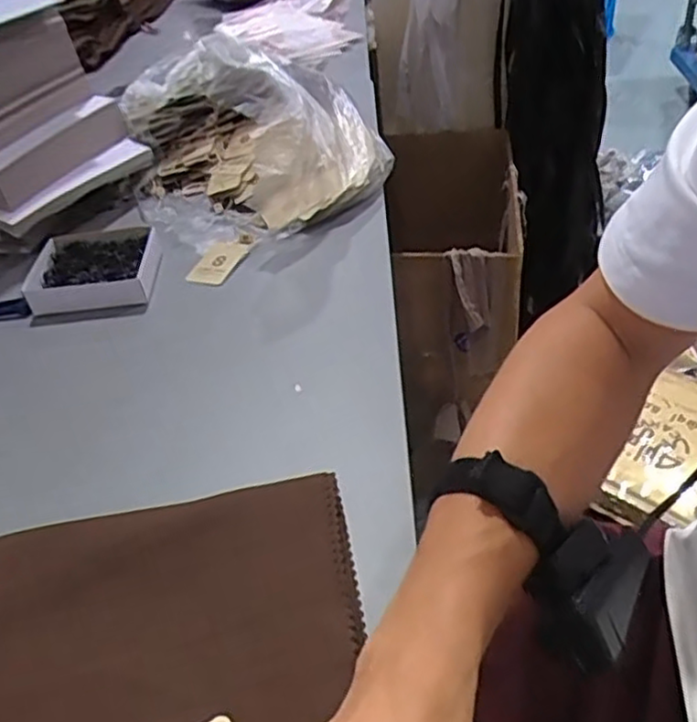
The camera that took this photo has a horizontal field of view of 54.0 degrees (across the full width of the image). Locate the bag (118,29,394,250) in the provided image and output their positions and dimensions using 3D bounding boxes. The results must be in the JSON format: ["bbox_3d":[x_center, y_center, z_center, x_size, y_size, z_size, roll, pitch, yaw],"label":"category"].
[{"bbox_3d":[-0.104,-0.249,0.747,0.254,0.123,0.270,-23,42,-18],"label":"bag"}]

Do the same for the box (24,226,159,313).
[{"bbox_3d":[-0.237,-0.087,0.642,0.114,0.029,0.114,-10,40,-3],"label":"box"}]

